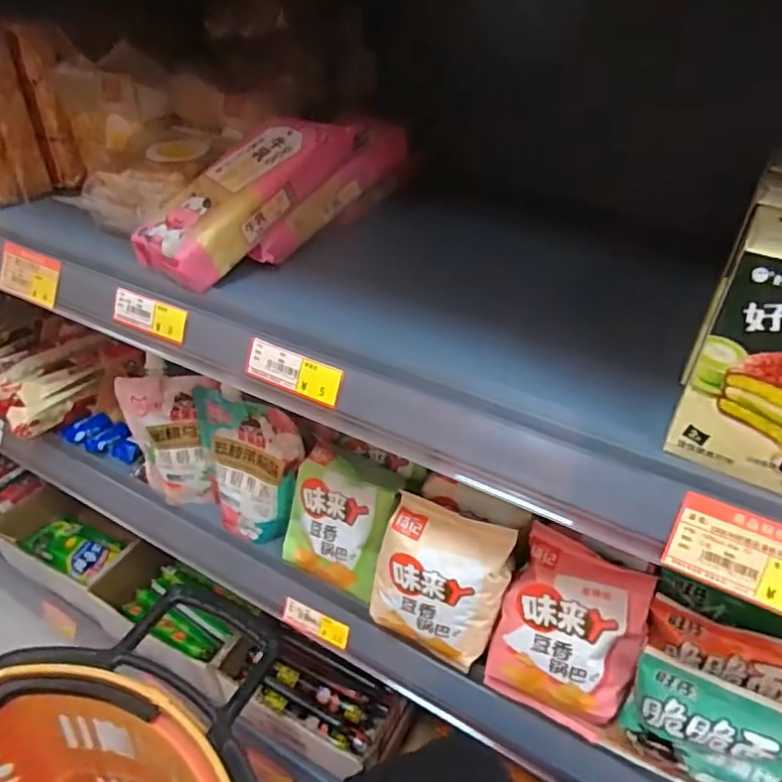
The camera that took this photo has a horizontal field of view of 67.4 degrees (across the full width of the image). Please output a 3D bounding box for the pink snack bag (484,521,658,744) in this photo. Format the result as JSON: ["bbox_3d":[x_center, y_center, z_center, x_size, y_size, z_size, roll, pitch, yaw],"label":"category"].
[{"bbox_3d":[0.126,0.180,0.426,0.096,0.141,0.042,18,17,23],"label":"pink snack bag"}]

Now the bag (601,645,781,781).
[{"bbox_3d":[0.202,0.226,0.379,0.100,0.108,0.023,20,42,22],"label":"bag"}]

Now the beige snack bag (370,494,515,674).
[{"bbox_3d":[0.034,0.145,0.445,0.098,0.123,0.045,18,24,19],"label":"beige snack bag"}]

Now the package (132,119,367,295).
[{"bbox_3d":[-0.104,-0.147,0.430,0.064,0.040,0.177,31,67,31],"label":"package"}]

